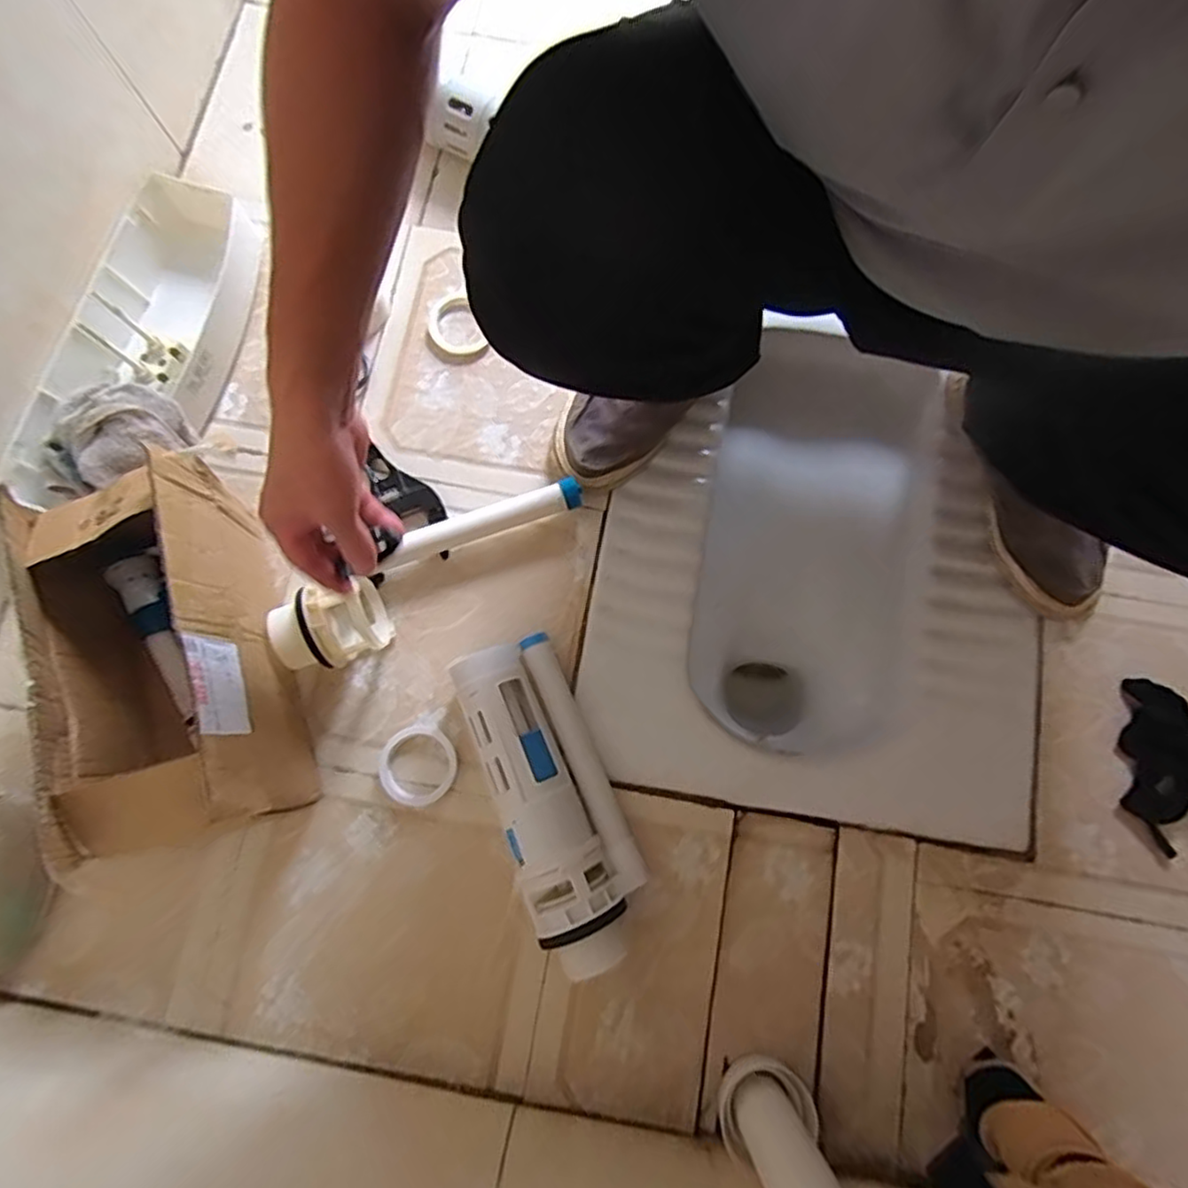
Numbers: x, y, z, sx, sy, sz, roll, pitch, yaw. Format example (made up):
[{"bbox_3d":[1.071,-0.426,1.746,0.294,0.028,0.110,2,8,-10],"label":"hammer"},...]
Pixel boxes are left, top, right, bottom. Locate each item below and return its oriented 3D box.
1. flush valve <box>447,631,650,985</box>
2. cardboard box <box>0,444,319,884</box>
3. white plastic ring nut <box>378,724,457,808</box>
[{"bbox_3d":[-0.038,0.177,0.585,0.101,0.076,0.273,-23,78,-5],"label":"flush valve"},{"bbox_3d":[-0.368,0.055,0.563,0.162,0.172,0.293,-16,78,-3],"label":"cardboard box"},{"bbox_3d":[-0.168,0.163,0.623,0.072,0.005,0.073,0,77,0],"label":"white plastic ring nut"}]

